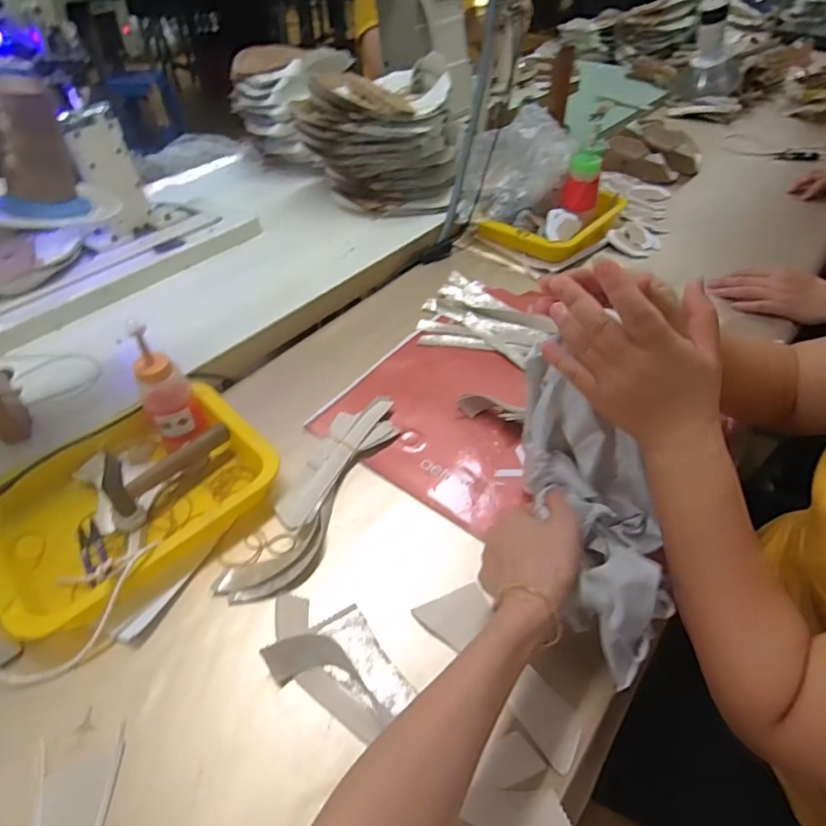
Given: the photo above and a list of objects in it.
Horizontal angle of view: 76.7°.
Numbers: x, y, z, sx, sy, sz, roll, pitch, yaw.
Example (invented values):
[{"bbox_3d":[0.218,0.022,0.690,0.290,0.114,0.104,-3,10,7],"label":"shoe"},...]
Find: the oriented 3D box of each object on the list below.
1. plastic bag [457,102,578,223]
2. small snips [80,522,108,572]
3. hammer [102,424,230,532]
[{"bbox_3d":[0.174,-0.408,0.893,0.173,0.158,0.133,5,46,3],"label":"plastic bag"},{"bbox_3d":[-0.306,0.132,0.497,0.020,0.012,0.075,-26,52,-23],"label":"small snips"},{"bbox_3d":[-0.244,0.048,0.522,0.021,0.089,0.135,29,52,25],"label":"hammer"}]

